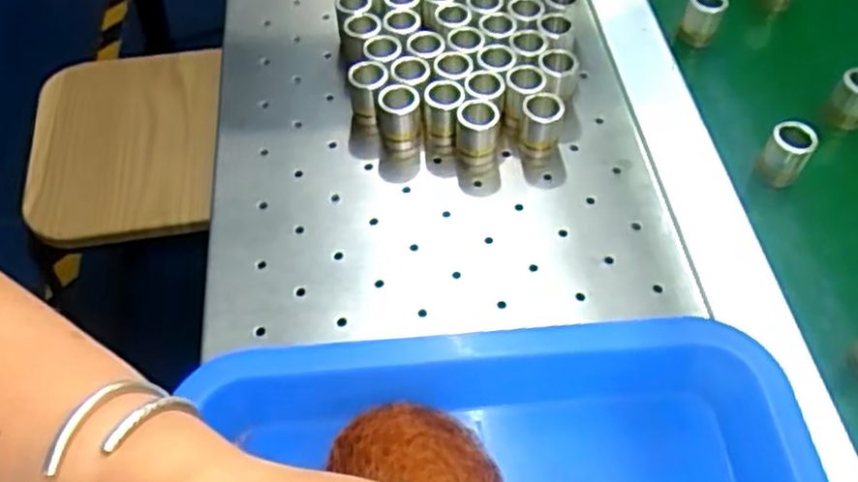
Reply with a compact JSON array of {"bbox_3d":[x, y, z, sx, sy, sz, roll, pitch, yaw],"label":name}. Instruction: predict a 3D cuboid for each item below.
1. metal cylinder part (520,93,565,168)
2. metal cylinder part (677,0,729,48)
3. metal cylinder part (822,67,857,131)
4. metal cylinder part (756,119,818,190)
[{"bbox_3d":[0.062,-0.064,0.418,0.022,0.034,0.020,5,55,3],"label":"metal cylinder part"},{"bbox_3d":[0.175,-0.143,0.473,0.022,0.030,0.021,19,56,12],"label":"metal cylinder part"},{"bbox_3d":[0.248,-0.082,0.432,0.023,0.033,0.021,33,59,20],"label":"metal cylinder part"},{"bbox_3d":[0.197,-0.046,0.410,0.022,0.038,0.018,32,61,20],"label":"metal cylinder part"}]

